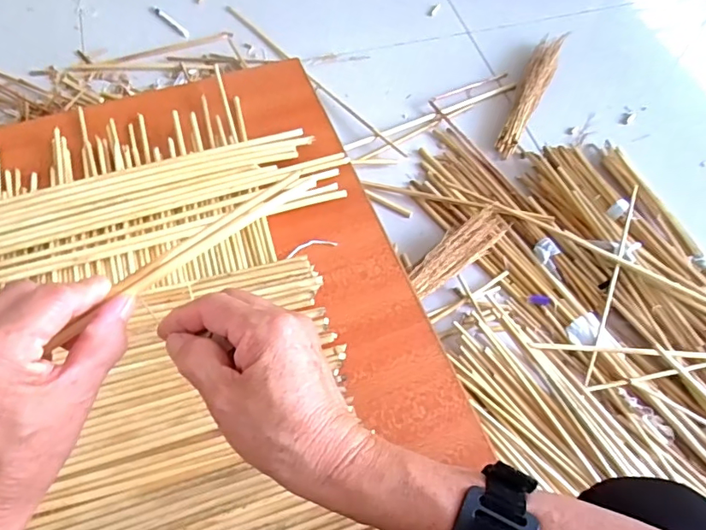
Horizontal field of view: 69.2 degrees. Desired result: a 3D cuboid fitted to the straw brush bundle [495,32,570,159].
[{"bbox_3d":[0.349,-0.343,0.995,0.051,0.049,0.321,24,63,10],"label":"straw brush bundle"}]

